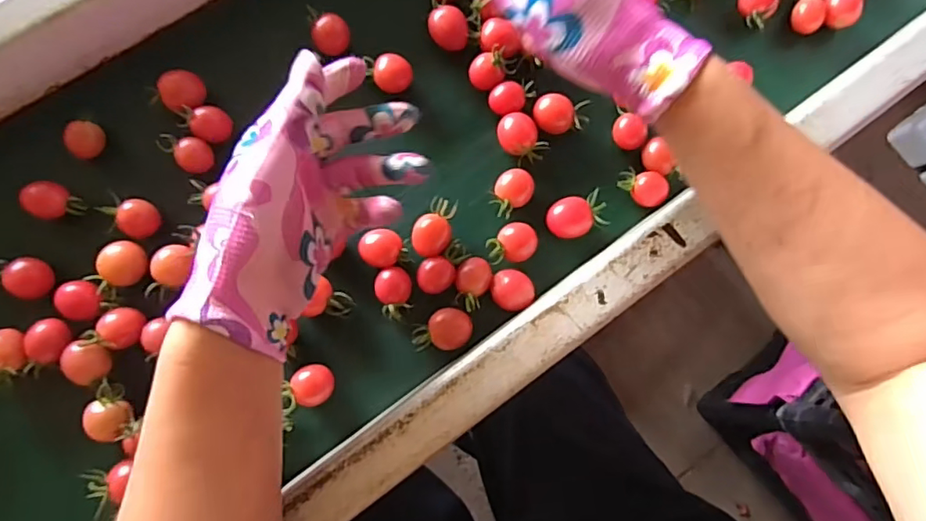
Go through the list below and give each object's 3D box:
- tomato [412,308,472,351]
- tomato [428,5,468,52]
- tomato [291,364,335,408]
[{"bbox_3d":[-0.014,0.046,0.368,0.038,0.024,0.026,-4,82,-4],"label":"tomato"},{"bbox_3d":[-0.010,-0.163,0.398,0.026,0.020,0.028,-6,82,-4],"label":"tomato"},{"bbox_3d":[-0.094,0.079,0.355,0.024,0.020,0.025,0,81,-3],"label":"tomato"}]

